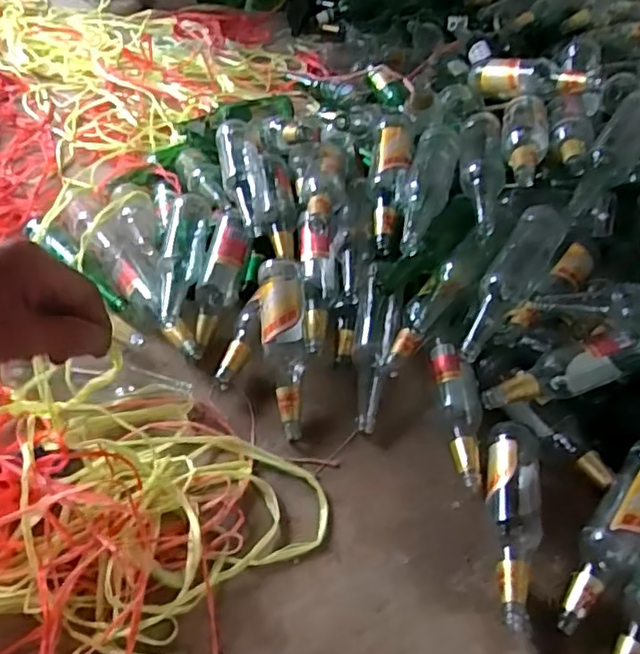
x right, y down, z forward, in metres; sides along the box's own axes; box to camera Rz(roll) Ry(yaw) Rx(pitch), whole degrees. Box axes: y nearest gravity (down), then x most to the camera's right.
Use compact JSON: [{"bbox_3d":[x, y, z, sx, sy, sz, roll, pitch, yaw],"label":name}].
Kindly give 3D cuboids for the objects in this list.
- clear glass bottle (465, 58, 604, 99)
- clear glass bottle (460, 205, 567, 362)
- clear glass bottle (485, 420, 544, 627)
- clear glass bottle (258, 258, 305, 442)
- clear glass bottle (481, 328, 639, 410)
[{"bbox_3d":[0.377,-0.445,1.118,0.062,0.061,0.261,-37,41,-27],"label":"clear glass bottle"},{"bbox_3d":[0.268,-0.058,0.894,0.063,0.075,0.273,27,70,28],"label":"clear glass bottle"},{"bbox_3d":[0.244,0.242,0.800,0.078,0.060,0.267,13,47,7],"label":"clear glass bottle"},{"bbox_3d":[-0.052,0.026,0.915,0.066,0.065,0.273,-5,73,0],"label":"clear glass bottle"},{"bbox_3d":[0.349,0.061,0.878,0.276,0.062,0.060,-11,49,-15],"label":"clear glass bottle"}]

